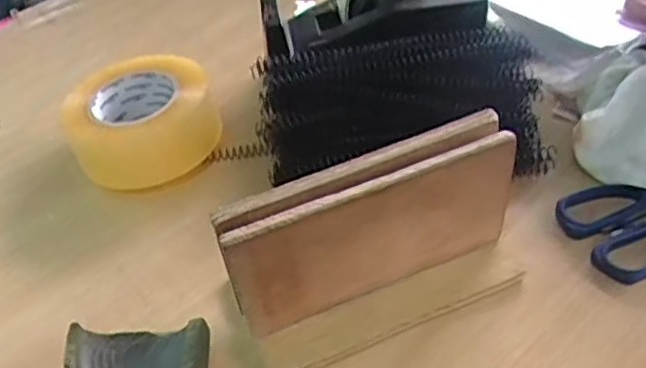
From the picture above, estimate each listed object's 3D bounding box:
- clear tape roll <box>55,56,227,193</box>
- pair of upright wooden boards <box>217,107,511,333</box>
[{"bbox_3d":[-0.158,-0.055,0.569,0.128,0.063,0.116,-16,46,-10],"label":"clear tape roll"},{"bbox_3d":[0.033,0.032,0.422,0.191,0.110,0.031,-19,47,-14],"label":"pair of upright wooden boards"}]

